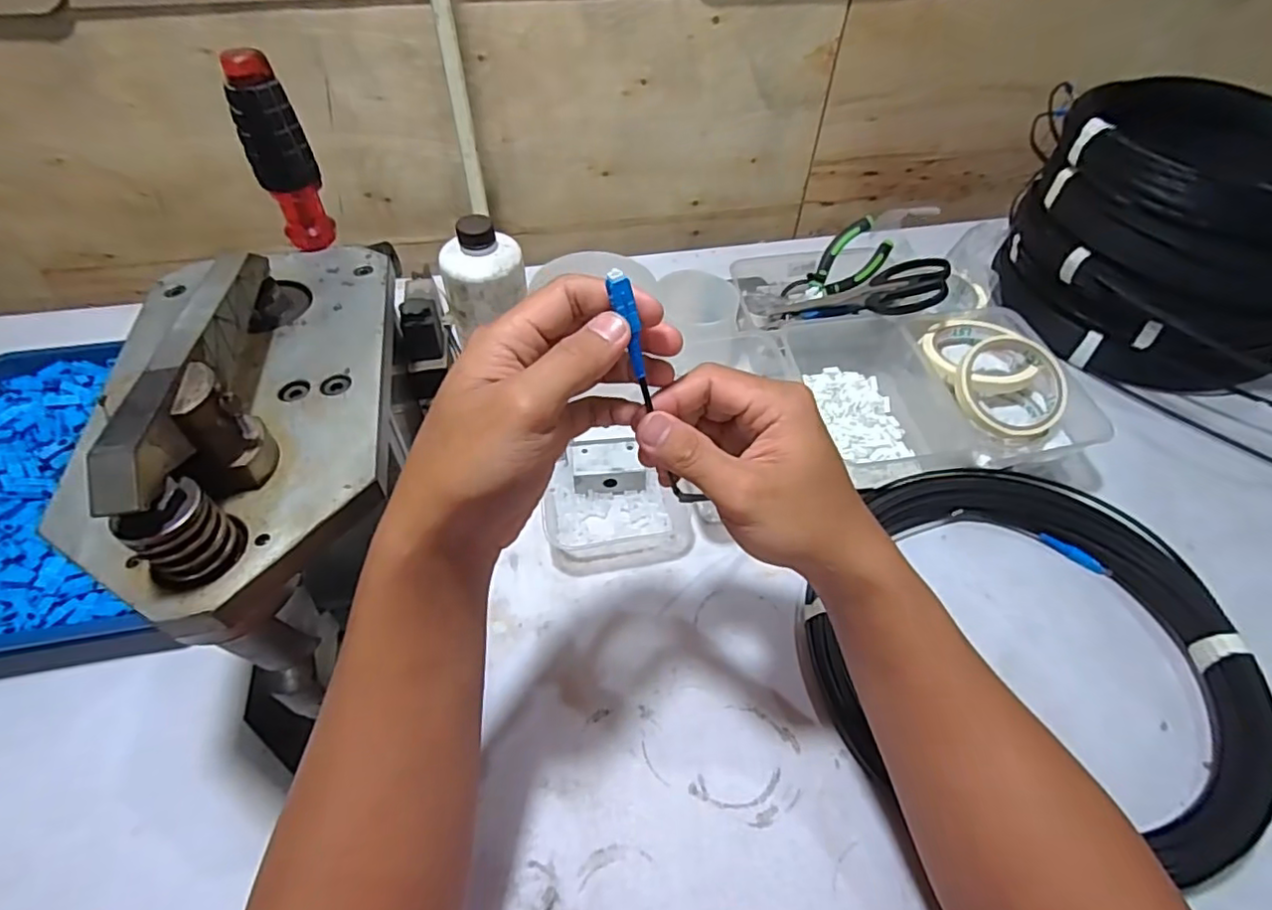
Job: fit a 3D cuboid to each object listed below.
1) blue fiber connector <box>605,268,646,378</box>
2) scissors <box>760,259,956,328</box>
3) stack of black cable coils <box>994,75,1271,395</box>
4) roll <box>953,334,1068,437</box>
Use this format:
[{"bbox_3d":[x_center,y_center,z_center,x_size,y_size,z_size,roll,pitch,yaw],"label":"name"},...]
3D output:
[{"bbox_3d":[-0.003,-0.056,0.268,0.008,0.052,0.006,-31,42,-21],"label":"blue fiber connector"},{"bbox_3d":[0.218,-0.155,0.620,0.176,0.024,0.054,-5,47,40],"label":"scissors"},{"bbox_3d":[0.543,-0.209,0.615,0.281,0.202,0.257,-22,54,-20],"label":"stack of black cable coils"},{"bbox_3d":[0.319,-0.059,0.528,0.088,0.019,0.088,0,77,0],"label":"roll"}]

